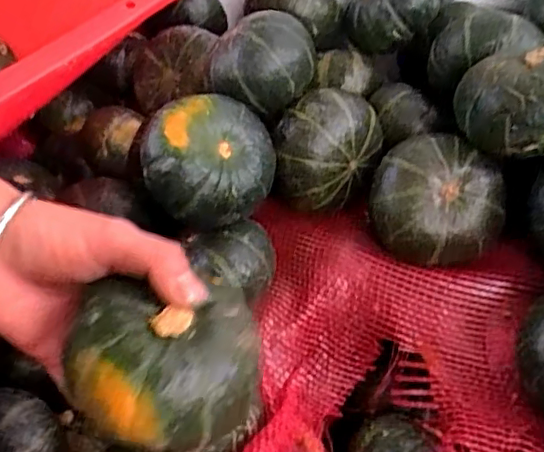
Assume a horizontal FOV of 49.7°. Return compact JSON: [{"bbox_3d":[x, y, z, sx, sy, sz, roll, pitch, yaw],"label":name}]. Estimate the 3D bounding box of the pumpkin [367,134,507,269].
[{"bbox_3d":[0.120,-0.014,0.440,0.094,0.063,0.086,23,56,17],"label":"pumpkin"}]

